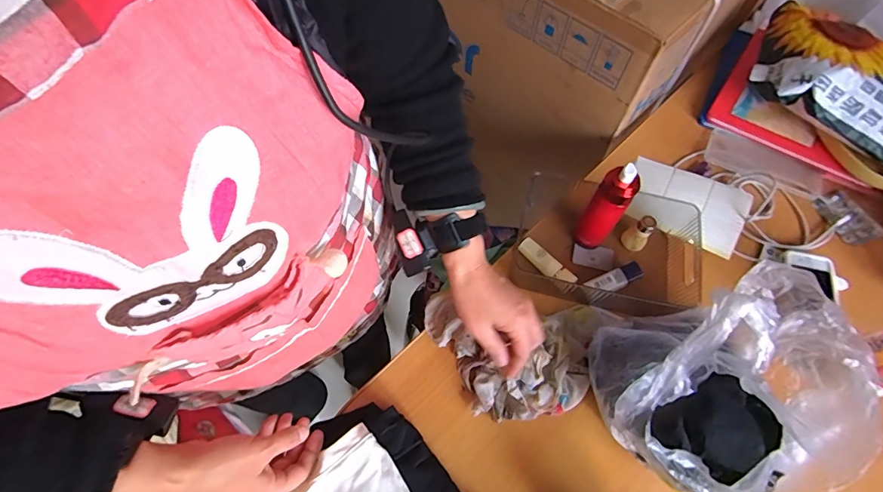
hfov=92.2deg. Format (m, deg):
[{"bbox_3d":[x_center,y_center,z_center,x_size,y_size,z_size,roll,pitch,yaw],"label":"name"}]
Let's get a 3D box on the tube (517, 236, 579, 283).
[{"bbox_3d":[0.142,0.025,0.583,0.026,0.019,0.087,-38,69,-15],"label":"tube"}]

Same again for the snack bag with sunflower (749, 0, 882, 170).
[{"bbox_3d":[0.588,-0.223,0.605,0.275,0.095,0.187,29,68,14],"label":"snack bag with sunflower"}]

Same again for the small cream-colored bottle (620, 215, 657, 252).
[{"bbox_3d":[0.268,-0.016,0.580,0.030,0.059,0.023,40,71,18],"label":"small cream-colored bottle"}]

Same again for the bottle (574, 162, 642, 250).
[{"bbox_3d":[0.207,-0.045,0.537,0.039,0.155,0.034,35,70,16],"label":"bottle"}]

